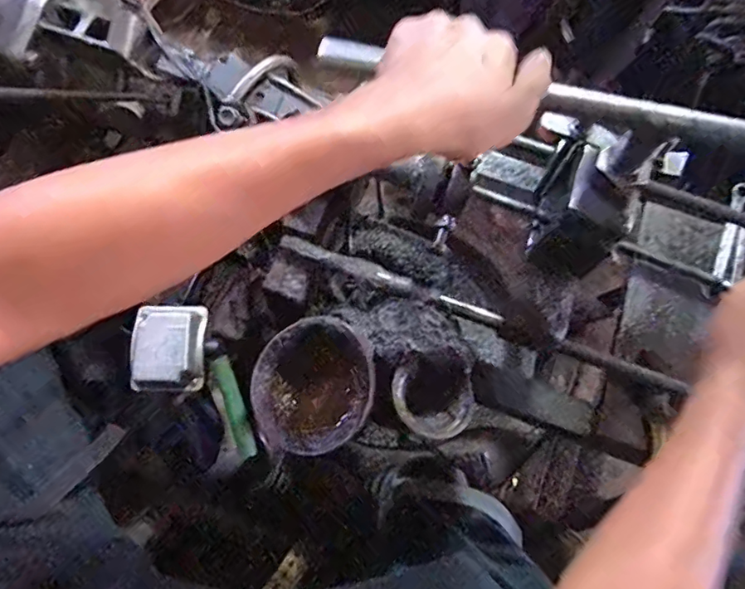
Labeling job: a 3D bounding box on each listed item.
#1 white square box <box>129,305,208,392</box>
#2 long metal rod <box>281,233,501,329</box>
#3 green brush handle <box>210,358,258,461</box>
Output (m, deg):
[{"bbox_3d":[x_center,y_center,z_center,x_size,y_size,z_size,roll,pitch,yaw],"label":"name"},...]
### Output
[{"bbox_3d":[-0.208,0.054,0.526,0.068,0.033,0.085,1,70,-2],"label":"white square box"},{"bbox_3d":[0.018,-0.015,0.499,0.222,0.010,0.016,21,71,5],"label":"long metal rod"},{"bbox_3d":[-0.145,0.119,0.543,0.019,0.011,0.108,-17,92,-8],"label":"green brush handle"}]

